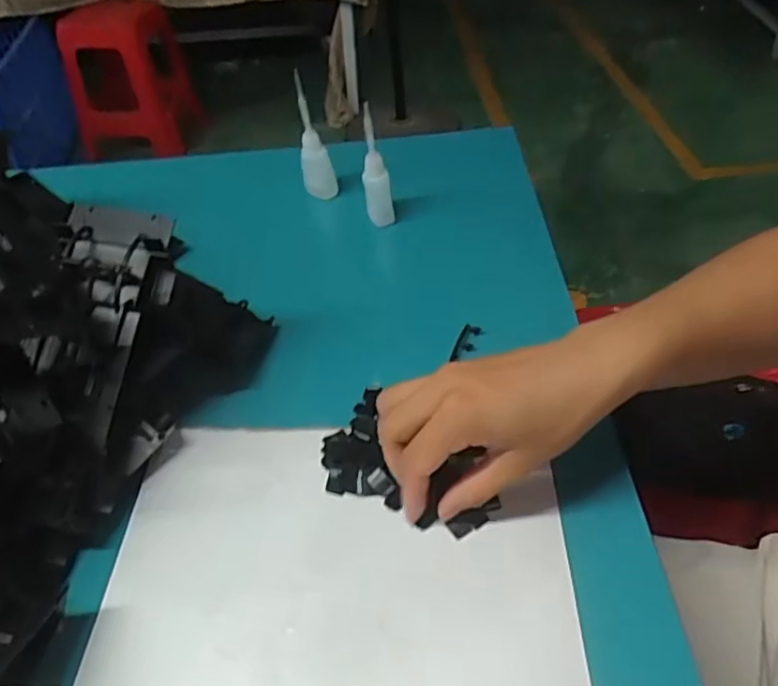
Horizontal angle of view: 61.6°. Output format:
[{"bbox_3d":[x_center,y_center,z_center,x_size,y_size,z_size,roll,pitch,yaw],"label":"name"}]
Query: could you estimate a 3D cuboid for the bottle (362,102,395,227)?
[{"bbox_3d":[-0.012,-0.152,0.575,0.023,0.108,0.026,-9,42,-2],"label":"bottle"}]

